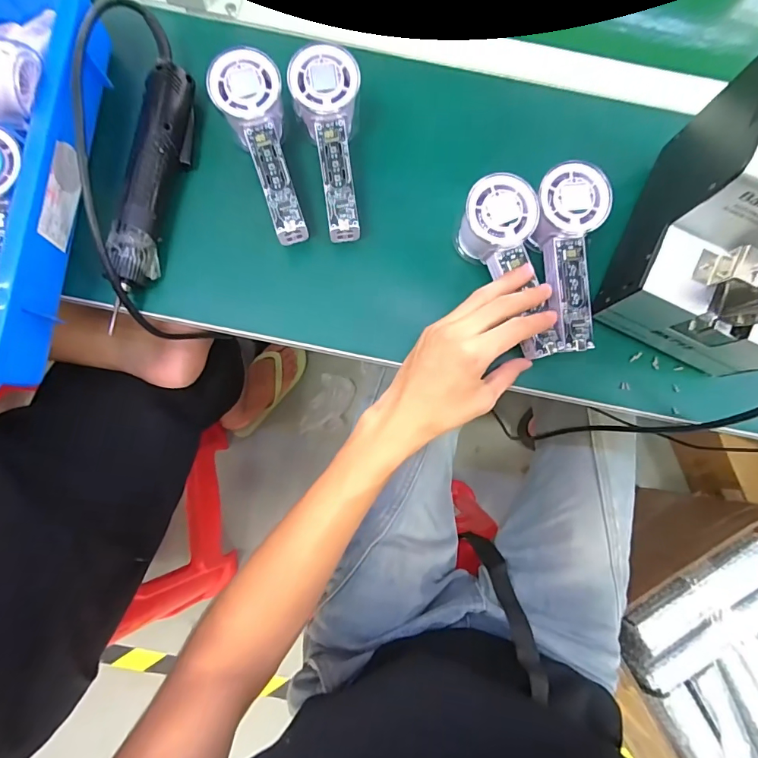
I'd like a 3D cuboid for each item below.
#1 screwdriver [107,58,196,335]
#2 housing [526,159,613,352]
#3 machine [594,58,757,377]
[{"bbox_3d":[-0.196,-0.164,0.371,0.033,0.035,0.227,9,80,-1],"label":"screwdriver"},{"bbox_3d":[0.157,-0.100,0.366,0.053,0.040,0.145,-3,94,-3],"label":"housing"},{"bbox_3d":[0.278,-0.114,0.325,0.127,0.145,0.175,23,81,2],"label":"machine"}]

